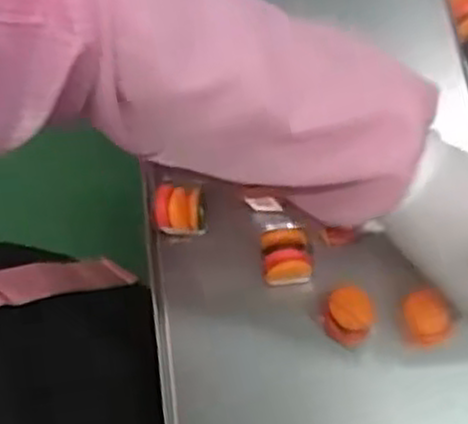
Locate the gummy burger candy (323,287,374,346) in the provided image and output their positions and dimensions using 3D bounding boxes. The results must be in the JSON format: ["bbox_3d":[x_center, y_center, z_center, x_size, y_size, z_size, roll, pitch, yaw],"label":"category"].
[{"bbox_3d":[0.071,0.067,0.481,0.029,0.031,0.030,32,73,13],"label":"gummy burger candy"}]

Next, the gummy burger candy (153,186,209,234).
[{"bbox_3d":[-0.034,-0.001,0.503,0.034,0.025,0.026,8,69,4],"label":"gummy burger candy"}]

